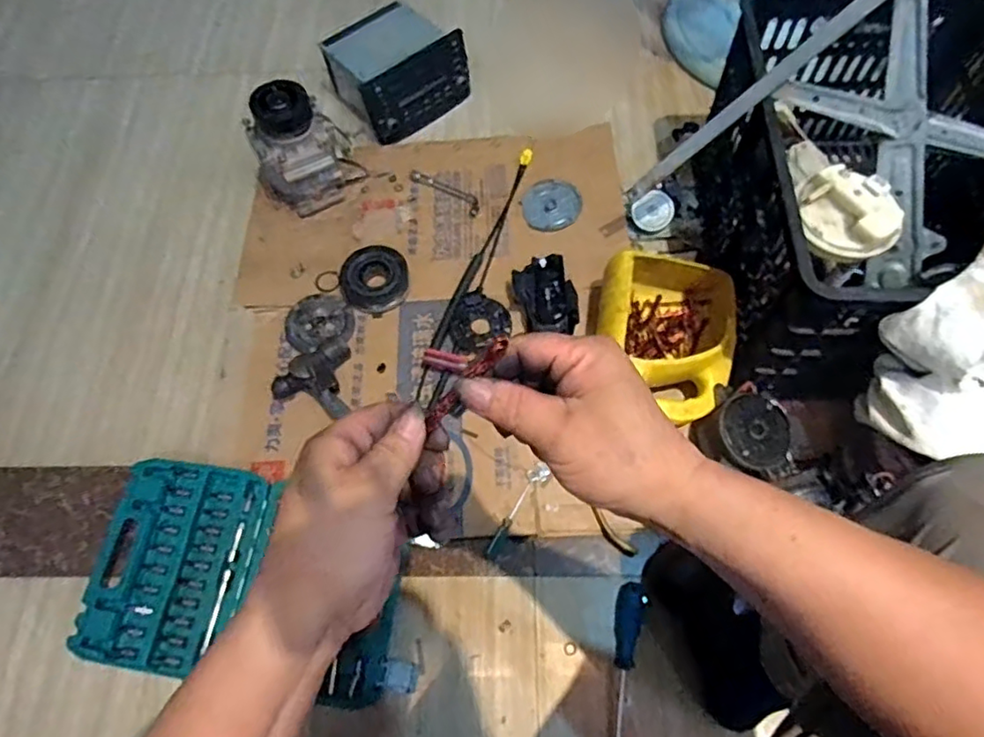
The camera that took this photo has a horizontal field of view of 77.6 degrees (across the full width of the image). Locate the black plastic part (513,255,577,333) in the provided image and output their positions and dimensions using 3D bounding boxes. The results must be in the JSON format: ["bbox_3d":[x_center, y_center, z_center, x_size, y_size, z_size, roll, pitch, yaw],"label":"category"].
[{"bbox_3d":[0.081,-0.101,0.887,0.076,0.056,0.118,-17,65,-5],"label":"black plastic part"}]

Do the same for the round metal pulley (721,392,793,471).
[{"bbox_3d":[0.335,0.079,0.775,0.092,0.026,0.093,-1,64,2],"label":"round metal pulley"}]

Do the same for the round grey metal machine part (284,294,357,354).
[{"bbox_3d":[-0.262,-0.073,0.929,0.100,0.027,0.098,-1,64,2],"label":"round grey metal machine part"}]

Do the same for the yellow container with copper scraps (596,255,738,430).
[{"bbox_3d":[0.237,-0.049,0.834,0.176,0.104,0.225,6,65,5],"label":"yellow container with copper scraps"}]

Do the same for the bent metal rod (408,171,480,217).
[{"bbox_3d":[-0.076,-0.301,1.033,0.152,0.008,0.032,37,71,20],"label":"bent metal rod"}]

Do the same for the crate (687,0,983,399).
[{"bbox_3d":[0.518,-0.227,0.824,0.405,0.271,0.521,3,65,4],"label":"crate"}]

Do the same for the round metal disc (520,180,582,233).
[{"bbox_3d":[0.098,-0.271,1.013,0.094,0.010,0.104,17,66,10],"label":"round metal disc"}]

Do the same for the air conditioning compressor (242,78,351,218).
[{"bbox_3d":[-0.309,-0.347,0.983,0.151,0.194,0.112,-21,65,-7],"label":"air conditioning compressor"}]

